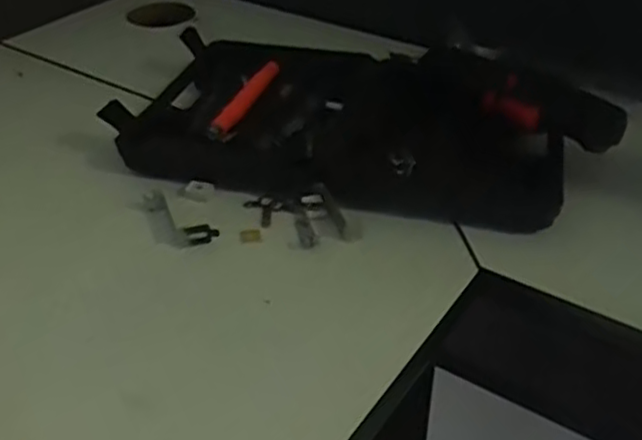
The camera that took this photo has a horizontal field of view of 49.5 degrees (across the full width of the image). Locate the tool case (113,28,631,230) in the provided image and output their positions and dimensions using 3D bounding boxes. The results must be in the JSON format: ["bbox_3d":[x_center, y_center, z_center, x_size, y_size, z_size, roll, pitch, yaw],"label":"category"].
[{"bbox_3d":[0.033,-0.092,0.577,0.383,0.063,0.210,10,38,14],"label":"tool case"}]

